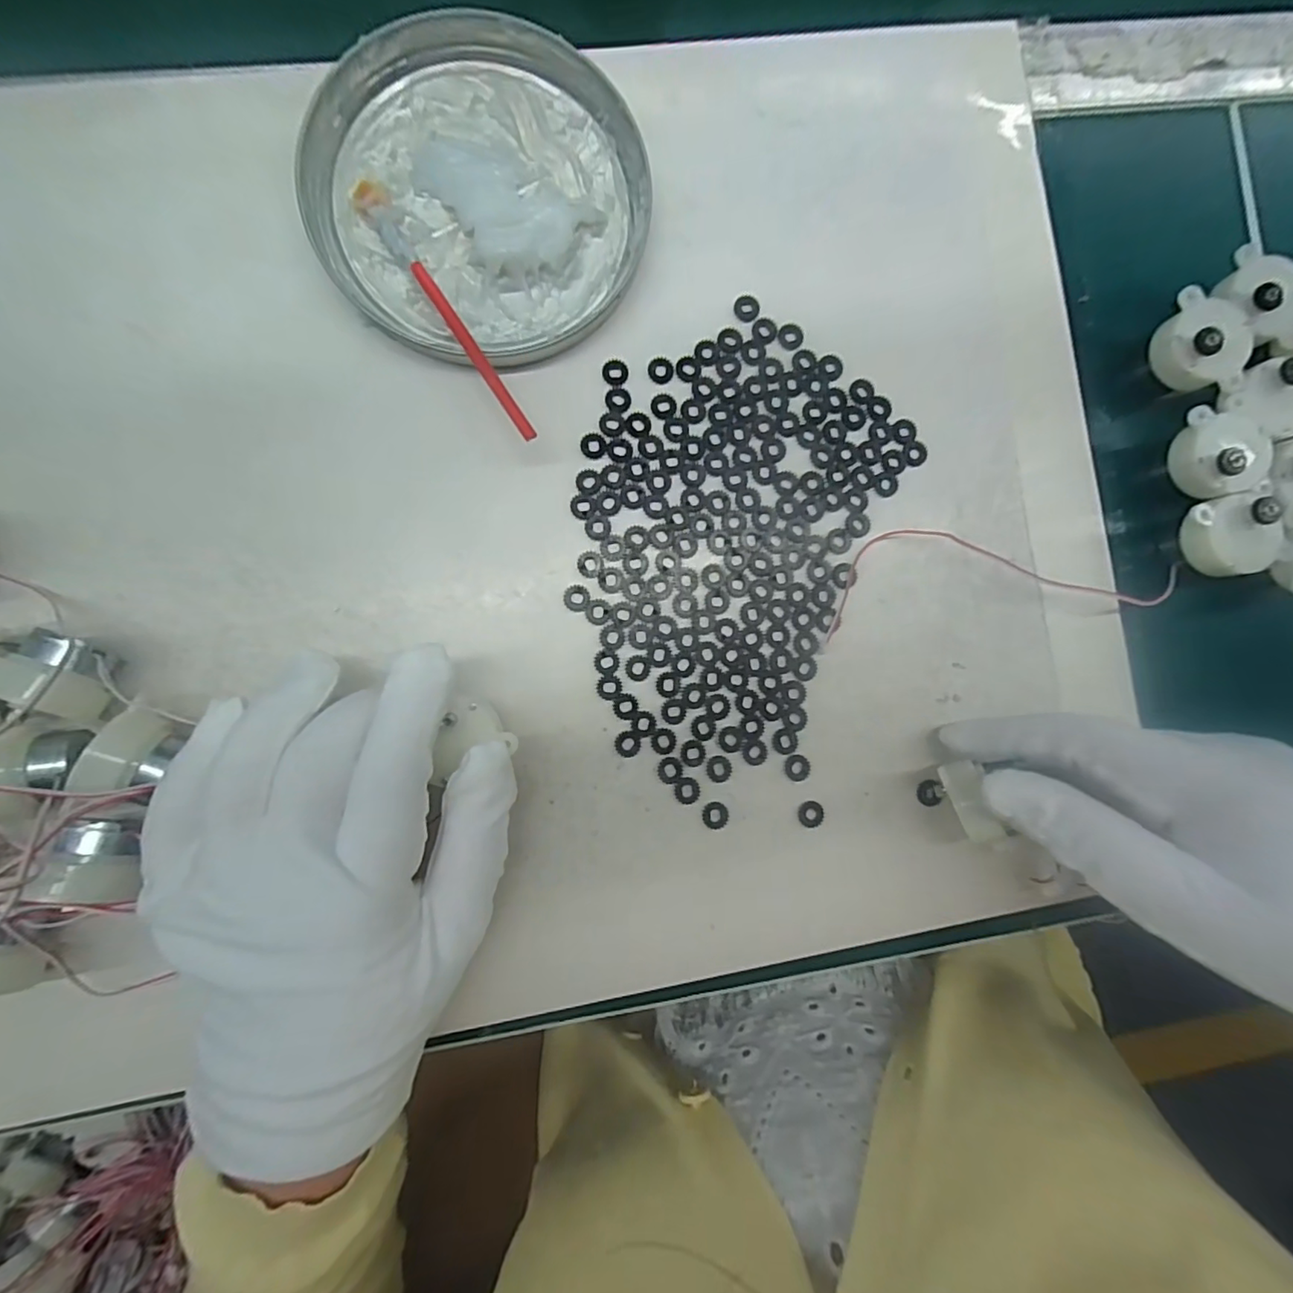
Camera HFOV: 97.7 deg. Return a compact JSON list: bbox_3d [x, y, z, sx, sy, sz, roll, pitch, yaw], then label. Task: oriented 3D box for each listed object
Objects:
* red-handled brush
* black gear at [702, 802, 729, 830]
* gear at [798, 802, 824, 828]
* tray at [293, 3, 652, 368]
[{"bbox_3d":[-0.079,-0.129,0.216,0.012,0.020,0.126,-31,91,-4],"label":"red-handled brush"},{"bbox_3d":[0.028,0.068,0.225,0.010,0.004,0.011,0,89,-4],"label":"black gear"},{"bbox_3d":[0.067,0.068,0.228,0.011,0.004,0.010,0,89,-4],"label":"gear"},{"bbox_3d":[-0.066,-0.181,0.224,0.129,0.013,0.127,0,89,-4],"label":"tray"}]

